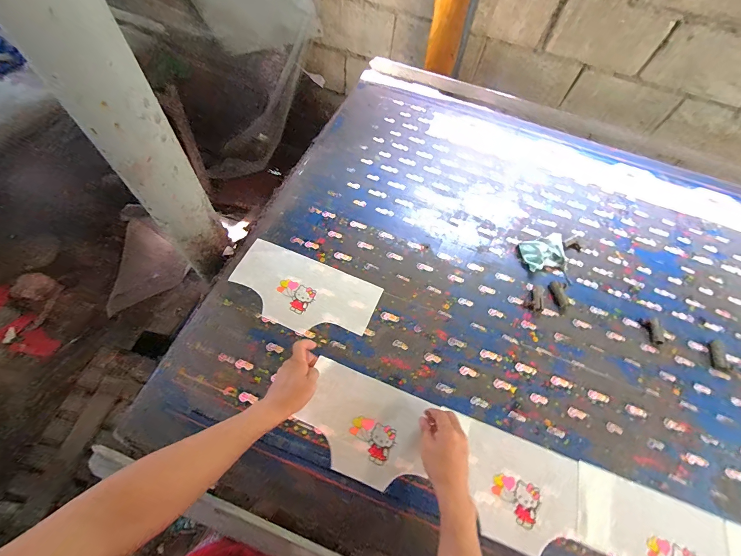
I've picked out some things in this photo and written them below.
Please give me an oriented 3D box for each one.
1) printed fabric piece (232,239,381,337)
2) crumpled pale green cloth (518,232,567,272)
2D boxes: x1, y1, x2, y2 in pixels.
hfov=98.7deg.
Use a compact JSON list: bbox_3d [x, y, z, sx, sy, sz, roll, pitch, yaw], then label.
[{"bbox_3d":[-0.150,0.031,0.703,0.320,0.008,0.165,21,64,7],"label":"printed fabric piece"},{"bbox_3d":[0.437,-0.071,0.796,0.120,0.035,0.111,-3,63,-5],"label":"crumpled pale green cloth"}]

